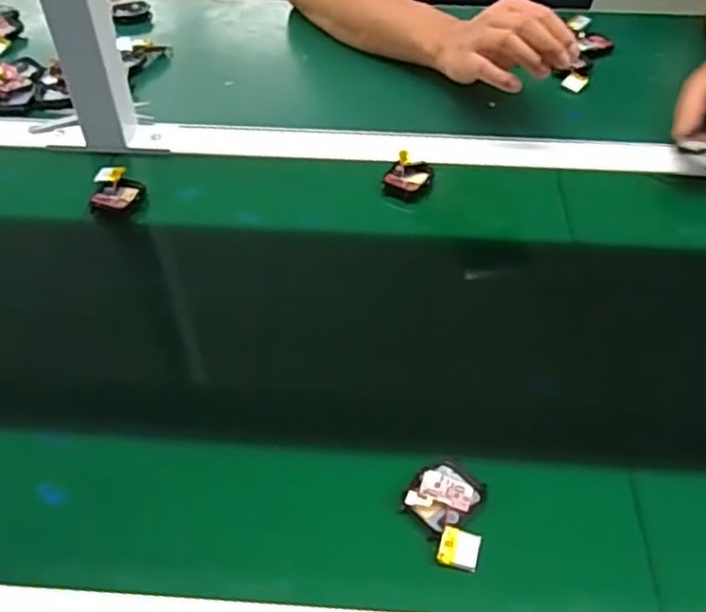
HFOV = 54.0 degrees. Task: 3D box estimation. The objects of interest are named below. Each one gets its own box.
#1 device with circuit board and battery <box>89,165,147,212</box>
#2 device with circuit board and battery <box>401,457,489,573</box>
[{"bbox_3d":[-0.202,-0.099,0.599,0.040,0.019,0.048,0,47,-4],"label":"device with circuit board and battery"},{"bbox_3d":[0.053,0.115,0.397,0.045,0.018,0.063,13,48,8],"label":"device with circuit board and battery"}]

